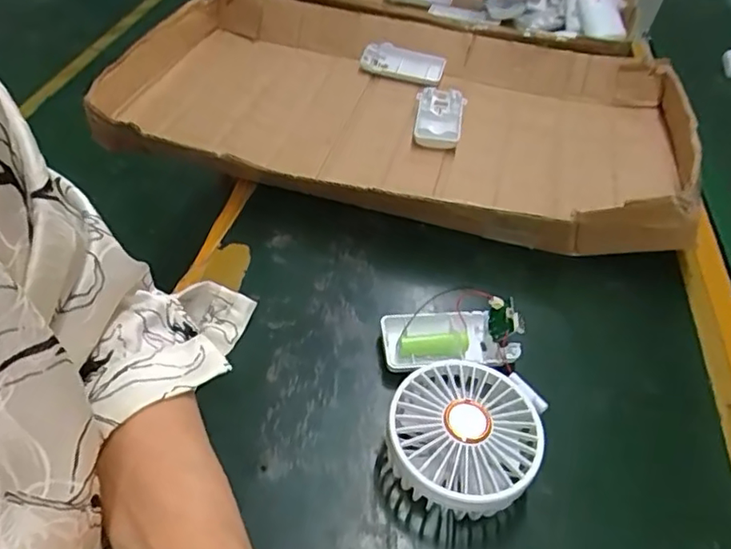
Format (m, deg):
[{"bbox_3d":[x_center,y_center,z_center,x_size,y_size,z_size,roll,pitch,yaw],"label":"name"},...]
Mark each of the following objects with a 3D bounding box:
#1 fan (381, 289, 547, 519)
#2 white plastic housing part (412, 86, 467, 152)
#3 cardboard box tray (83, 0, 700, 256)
[{"bbox_3d":[0.058,0.070,0.369,0.090,0.048,0.163,3,46,-2],"label":"fan"},{"bbox_3d":[0.073,-0.159,0.591,0.049,0.022,0.094,12,47,6],"label":"white plastic housing part"},{"bbox_3d":[0.034,-0.171,0.574,0.531,0.067,0.317,12,47,6],"label":"cardboard box tray"}]

